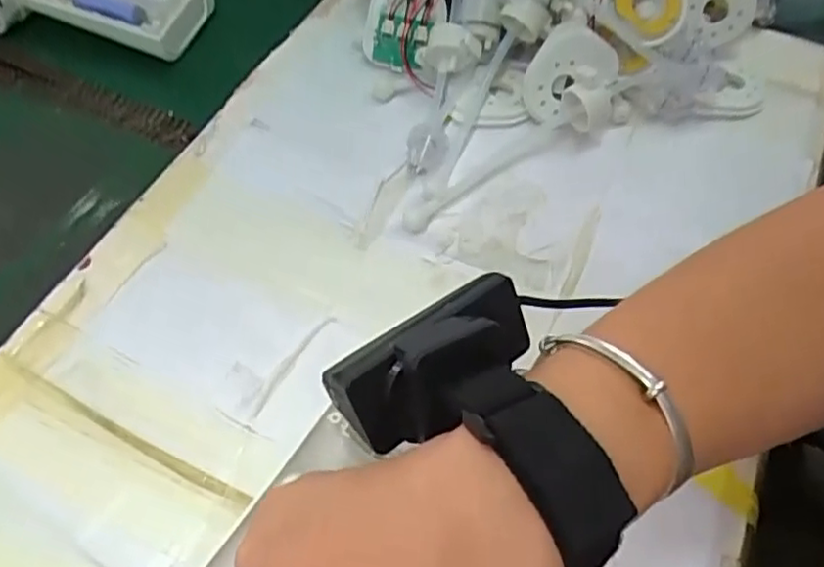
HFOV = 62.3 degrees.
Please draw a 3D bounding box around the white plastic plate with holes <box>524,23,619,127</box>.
[{"bbox_3d":[0.095,-0.125,0.410,0.050,0.041,0.048,1,55,-1],"label":"white plastic plate with holes"}]

